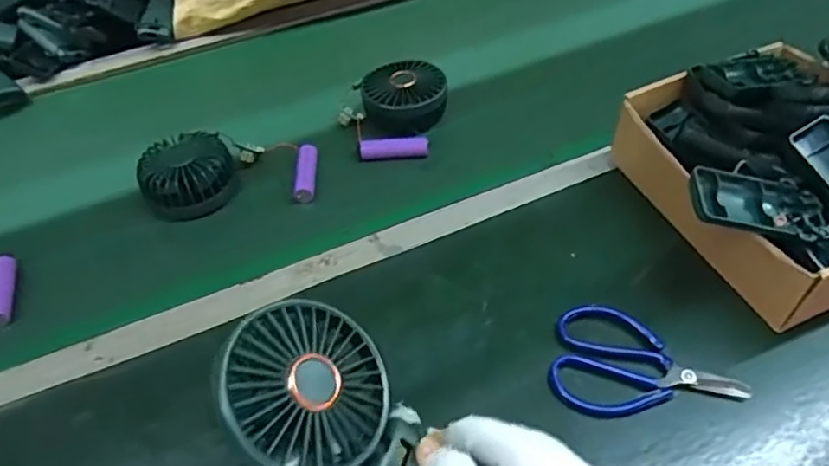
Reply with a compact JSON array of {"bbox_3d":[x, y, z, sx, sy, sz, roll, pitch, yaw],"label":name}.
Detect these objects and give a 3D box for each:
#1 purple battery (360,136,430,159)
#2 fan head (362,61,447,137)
[{"bbox_3d":[-0.019,-0.084,0.611,0.066,0.018,0.013,-7,49,-3],"label":"purple battery"},{"bbox_3d":[-0.009,-0.139,0.638,0.085,0.035,0.073,-4,49,1],"label":"fan head"}]

